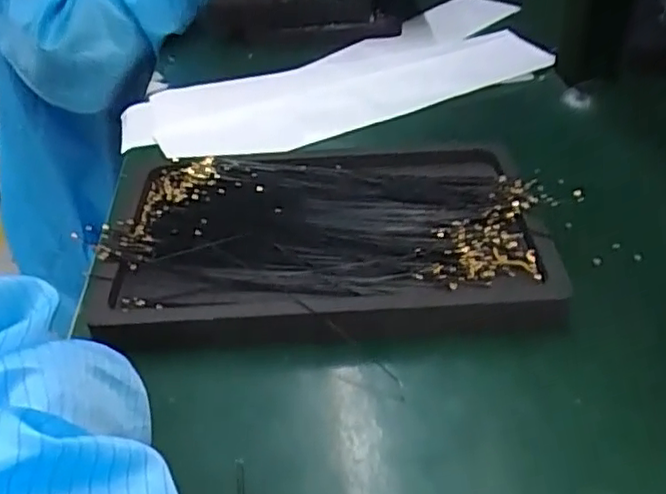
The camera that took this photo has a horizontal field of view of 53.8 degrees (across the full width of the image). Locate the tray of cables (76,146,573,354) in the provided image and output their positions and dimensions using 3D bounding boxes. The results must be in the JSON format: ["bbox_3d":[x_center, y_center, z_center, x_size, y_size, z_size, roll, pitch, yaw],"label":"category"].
[{"bbox_3d":[-0.007,-0.010,0.392,0.246,0.026,0.164,-6,39,-1],"label":"tray of cables"}]

